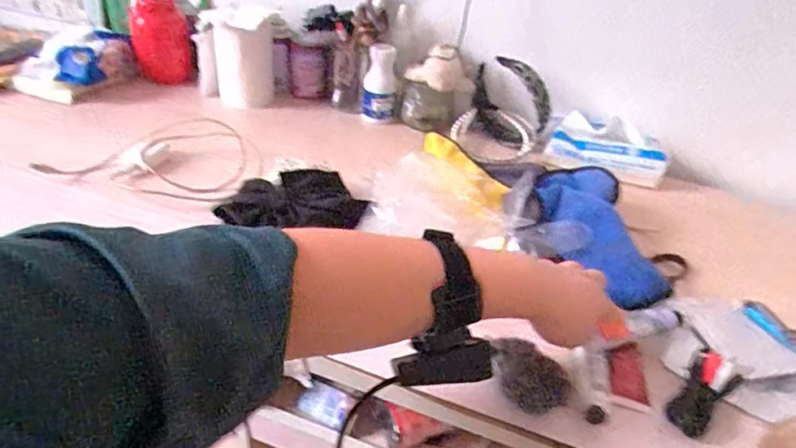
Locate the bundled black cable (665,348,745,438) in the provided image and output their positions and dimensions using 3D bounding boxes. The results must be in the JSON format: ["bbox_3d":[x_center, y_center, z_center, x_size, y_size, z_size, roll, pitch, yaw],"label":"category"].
[{"bbox_3d":[0.267,0.152,0.431,0.036,0.024,0.077,33,56,30],"label":"bundled black cable"}]

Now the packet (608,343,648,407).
[{"bbox_3d":[0.205,0.132,0.442,0.031,0.004,0.054,11,59,-5],"label":"packet"}]

